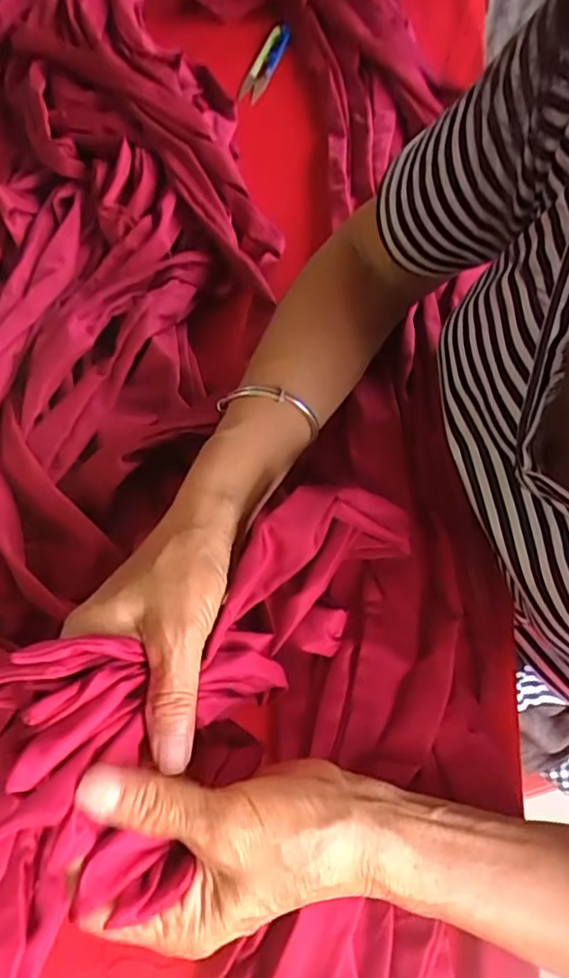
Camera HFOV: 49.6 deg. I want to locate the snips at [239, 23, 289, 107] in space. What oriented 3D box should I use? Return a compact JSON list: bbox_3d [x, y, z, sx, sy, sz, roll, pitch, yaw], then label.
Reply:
[{"bbox_3d":[-0.019,-0.420,0.607,0.024,0.017,0.109,17,67,10],"label":"snips"}]

